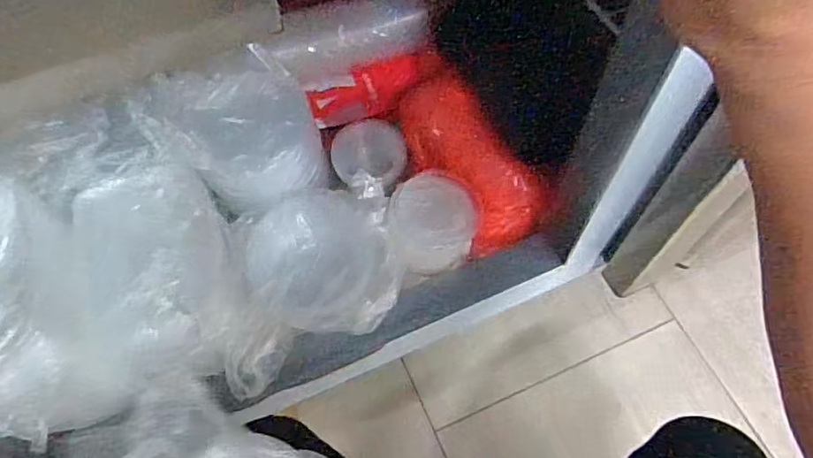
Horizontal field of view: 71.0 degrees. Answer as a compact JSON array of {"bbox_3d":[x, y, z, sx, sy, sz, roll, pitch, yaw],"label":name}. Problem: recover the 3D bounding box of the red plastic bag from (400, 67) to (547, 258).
[{"bbox_3d":[0.075,-0.090,0.718,0.105,0.070,0.238,-26,64,-12],"label":"red plastic bag"}]

